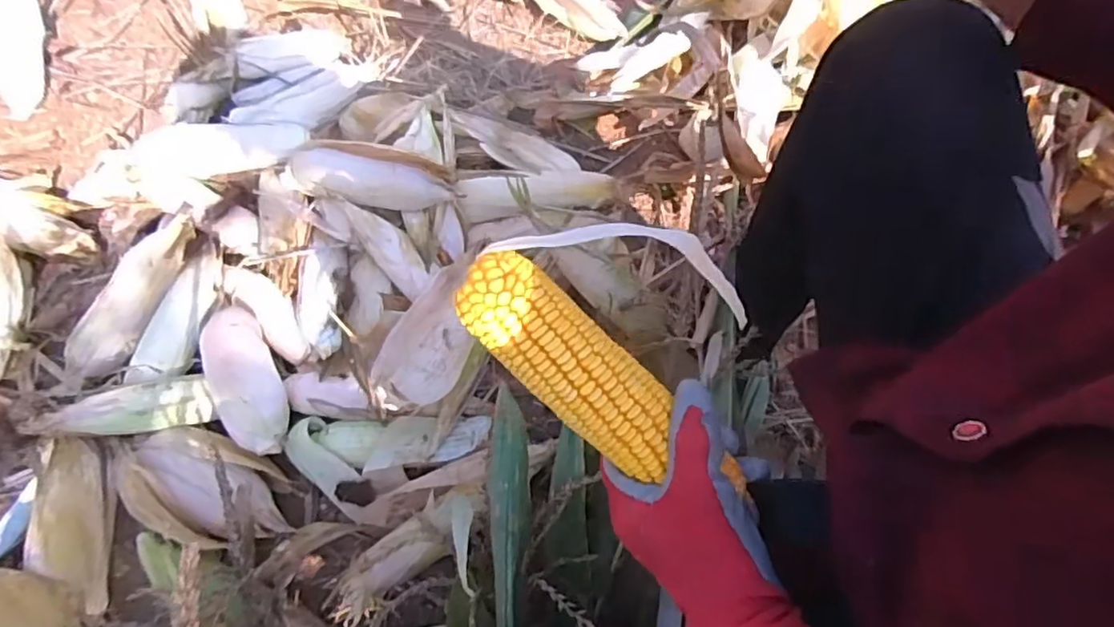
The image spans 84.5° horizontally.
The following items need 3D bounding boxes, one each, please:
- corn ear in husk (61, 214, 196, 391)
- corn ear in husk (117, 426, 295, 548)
[{"bbox_3d":[-0.532,-0.010,0.776,0.077,0.075,0.240,37,73,14],"label":"corn ear in husk"},{"bbox_3d":[-0.380,0.184,0.655,0.217,0.063,0.105,18,70,8],"label":"corn ear in husk"}]

